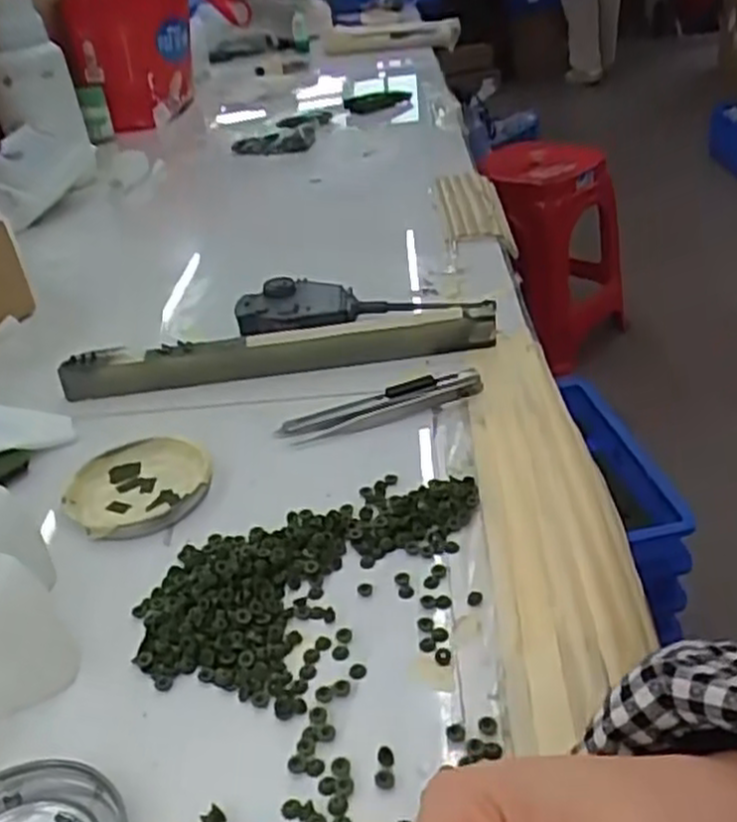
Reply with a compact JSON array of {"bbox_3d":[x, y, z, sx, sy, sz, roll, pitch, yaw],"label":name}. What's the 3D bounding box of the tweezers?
[{"bbox_3d":[0.008,-0.005,0.497,0.128,0.008,0.029,-12,33,-8],"label":"tweezers"}]

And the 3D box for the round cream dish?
[{"bbox_3d":[-0.130,0.041,0.450,0.078,0.008,0.077,-8,33,-2],"label":"round cream dish"}]

